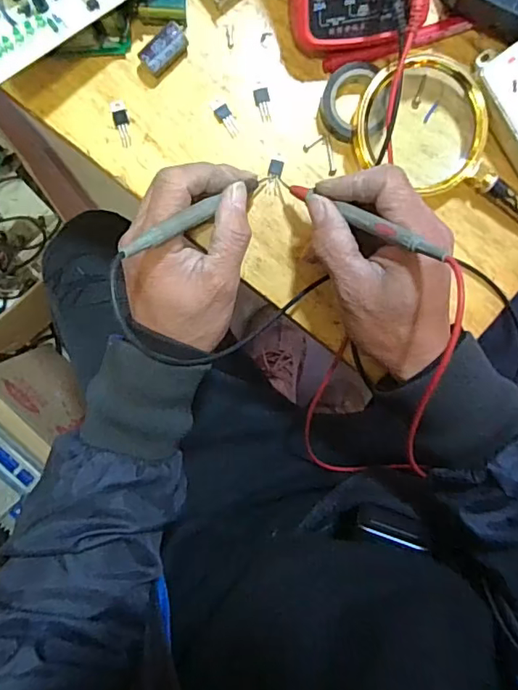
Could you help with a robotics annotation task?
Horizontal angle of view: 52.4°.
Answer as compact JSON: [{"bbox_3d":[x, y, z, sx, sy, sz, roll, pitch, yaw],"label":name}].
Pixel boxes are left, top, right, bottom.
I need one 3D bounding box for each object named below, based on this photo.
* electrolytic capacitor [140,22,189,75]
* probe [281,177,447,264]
[{"bbox_3d":[-0.065,-0.201,0.358,0.034,0.015,0.016,-43,97,4],"label":"electrolytic capacitor"},{"bbox_3d":[0.056,-0.080,0.328,0.011,0.149,0.011,-51,135,4],"label":"probe"}]

